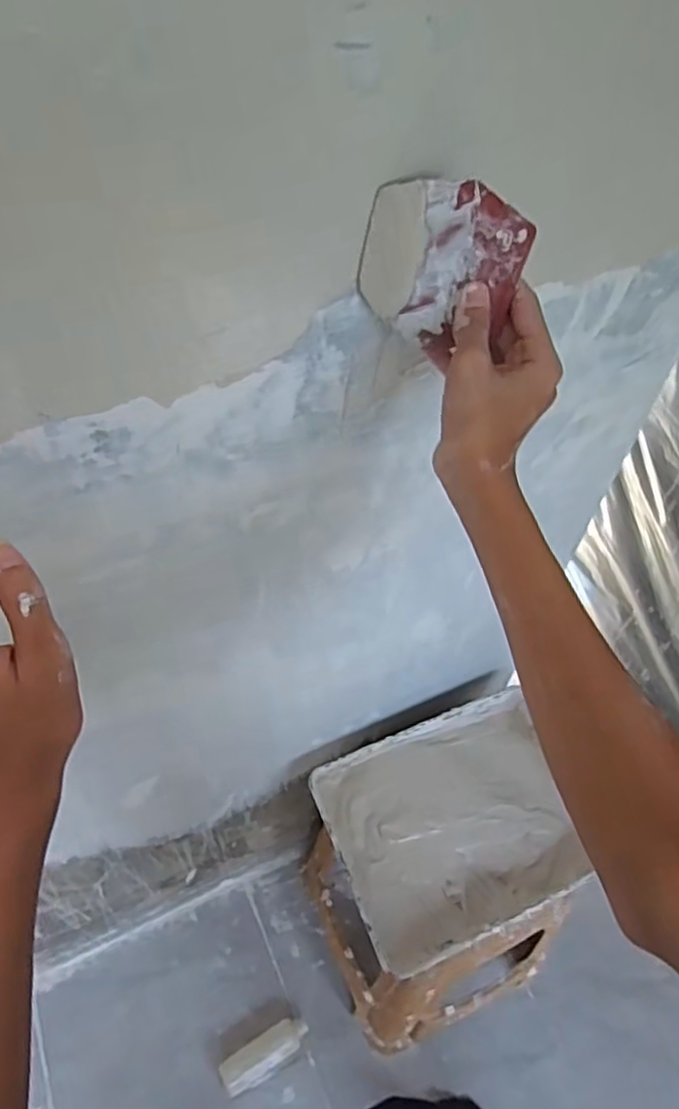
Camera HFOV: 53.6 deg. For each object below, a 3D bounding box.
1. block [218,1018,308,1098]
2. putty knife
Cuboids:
[{"bbox_3d":[-0.123,0.832,1.121,0.148,0.026,0.052,-24,55,-23],"label":"block"},{"bbox_3d":[0.062,-0.171,0.412,0.097,0.101,0.004,17,44,14],"label":"putty knife"}]

